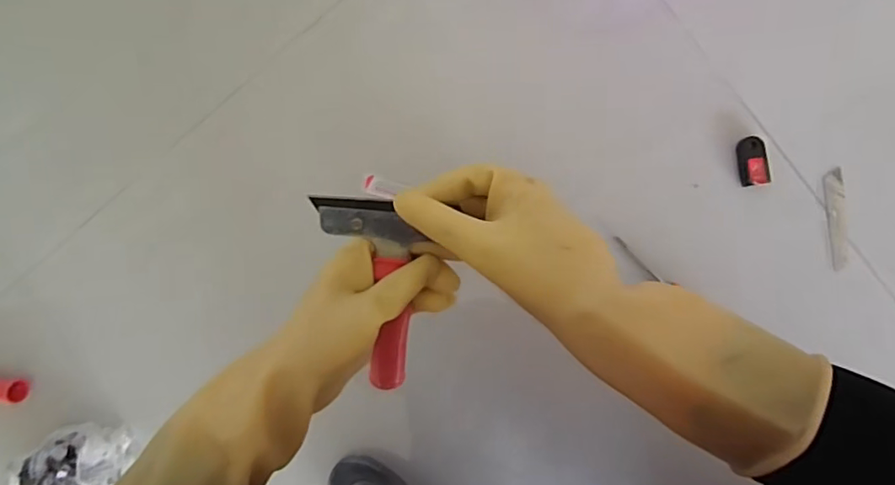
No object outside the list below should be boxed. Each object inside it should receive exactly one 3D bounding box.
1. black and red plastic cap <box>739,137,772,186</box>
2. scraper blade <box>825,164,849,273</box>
[{"bbox_3d":[0.323,-0.085,0.568,0.030,0.008,0.051,-6,93,8],"label":"black and red plastic cap"},{"bbox_3d":[0.414,-0.025,0.572,0.019,0.006,0.103,-7,94,17],"label":"scraper blade"}]

